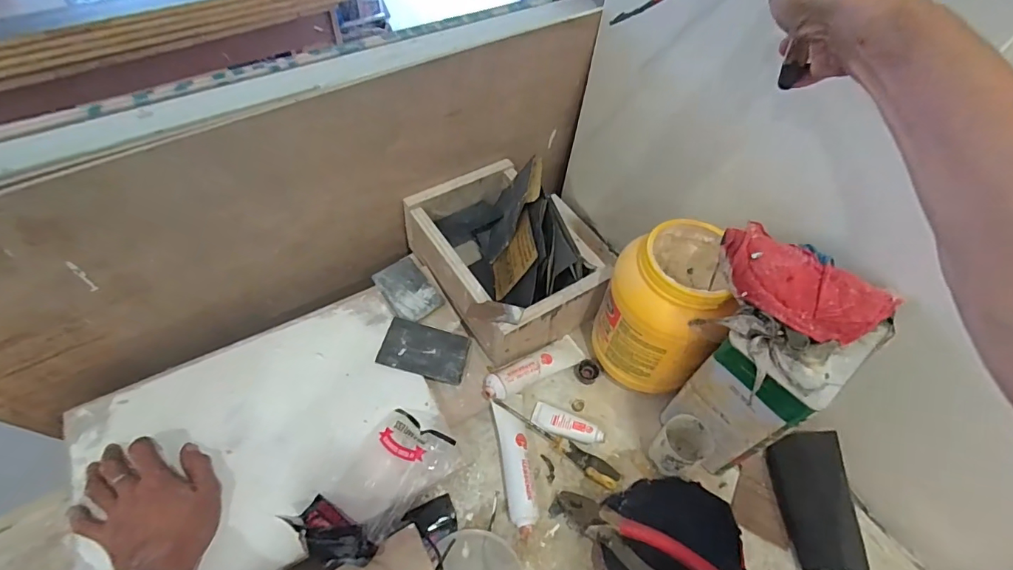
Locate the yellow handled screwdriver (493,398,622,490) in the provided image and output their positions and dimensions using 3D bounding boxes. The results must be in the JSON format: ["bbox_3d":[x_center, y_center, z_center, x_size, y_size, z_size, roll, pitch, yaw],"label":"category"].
[{"bbox_3d":[0.060,0.201,0.603,0.178,0.022,0.023,27,57,15],"label":"yellow handled screwdriver"}]

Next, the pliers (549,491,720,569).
[{"bbox_3d":[0.144,0.282,0.500,0.234,0.028,0.056,16,49,42],"label":"pliers"}]

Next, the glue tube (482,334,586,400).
[{"bbox_3d":[0.041,0.117,0.664,0.174,0.035,0.043,-16,54,-41],"label":"glue tube"}]

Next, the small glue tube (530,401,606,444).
[{"bbox_3d":[0.080,0.187,0.629,0.095,0.020,0.036,24,56,13],"label":"small glue tube"}]

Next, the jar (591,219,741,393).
[{"bbox_3d":[0.192,0.034,0.624,0.126,0.219,0.148,16,55,7],"label":"jar"}]

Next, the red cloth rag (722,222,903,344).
[{"bbox_3d":[0.295,0.000,0.488,0.085,0.031,0.160,-36,64,-26],"label":"red cloth rag"}]

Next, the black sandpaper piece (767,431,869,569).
[{"bbox_3d":[0.364,0.253,0.565,0.078,0.014,0.149,-18,53,36],"label":"black sandpaper piece"}]

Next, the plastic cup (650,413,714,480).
[{"bbox_3d":[0.212,0.201,0.587,0.056,0.080,0.054,2,54,-3],"label":"plastic cup"}]

